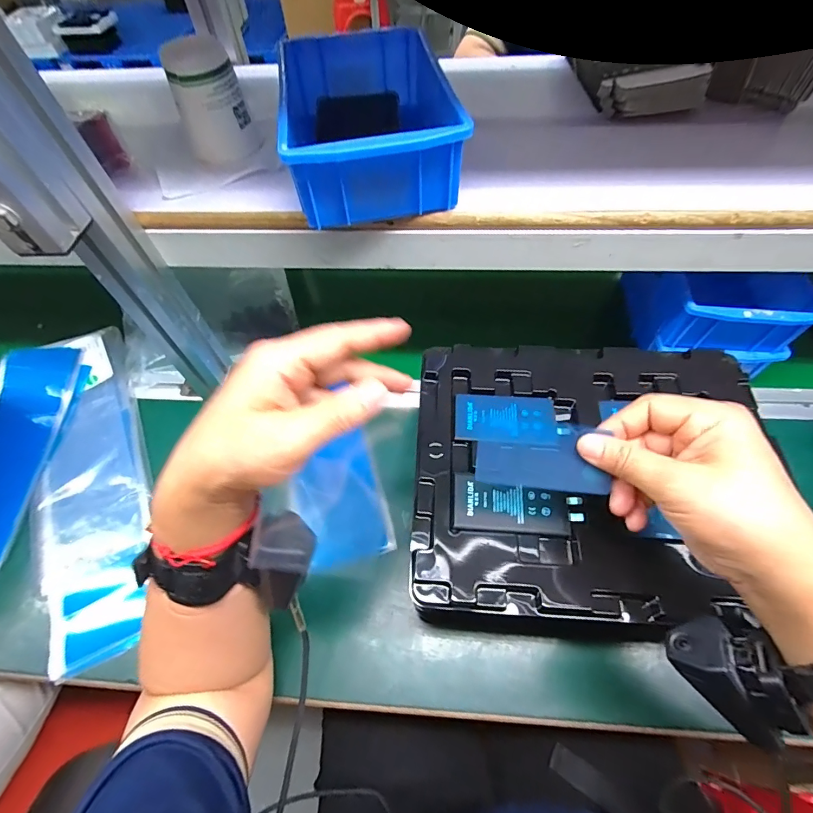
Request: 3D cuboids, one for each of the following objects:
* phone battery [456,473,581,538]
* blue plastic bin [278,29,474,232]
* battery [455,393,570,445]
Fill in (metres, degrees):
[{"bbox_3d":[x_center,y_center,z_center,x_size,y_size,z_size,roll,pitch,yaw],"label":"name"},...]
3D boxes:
[{"bbox_3d":[0.082,0.076,0.314,0.093,0.007,0.041,4,58,5],"label":"phone battery"},{"bbox_3d":[-0.034,-0.238,0.353,0.127,0.064,0.189,-9,57,-3],"label":"blue plastic bin"},{"bbox_3d":[0.085,0.009,0.352,0.087,0.005,0.044,2,57,4],"label":"battery"}]

